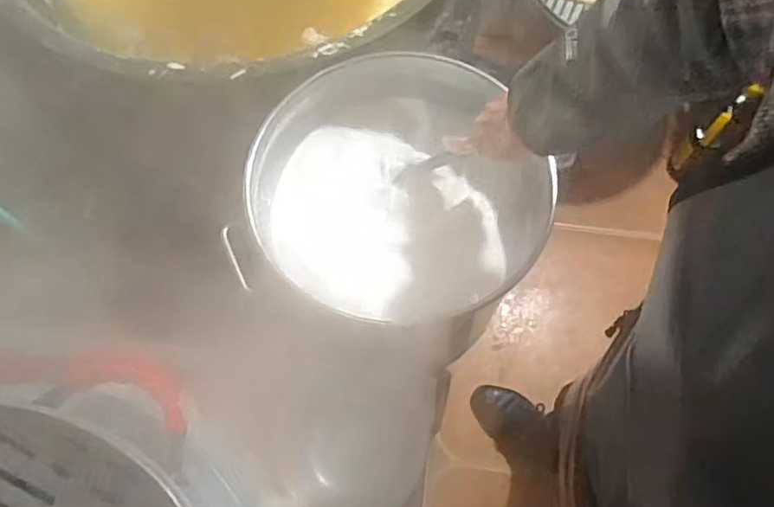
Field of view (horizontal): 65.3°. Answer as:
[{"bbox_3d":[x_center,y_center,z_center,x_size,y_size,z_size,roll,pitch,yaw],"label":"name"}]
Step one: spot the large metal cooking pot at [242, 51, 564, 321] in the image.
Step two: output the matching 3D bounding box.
[{"bbox_3d":[0.025,-0.090,0.779,0.312,0.125,0.315,0,68,1],"label":"large metal cooking pot"}]

